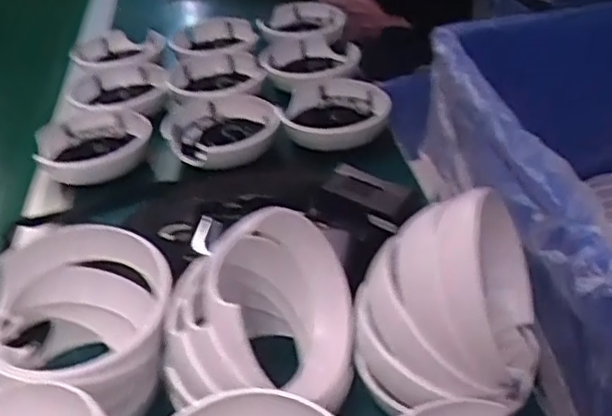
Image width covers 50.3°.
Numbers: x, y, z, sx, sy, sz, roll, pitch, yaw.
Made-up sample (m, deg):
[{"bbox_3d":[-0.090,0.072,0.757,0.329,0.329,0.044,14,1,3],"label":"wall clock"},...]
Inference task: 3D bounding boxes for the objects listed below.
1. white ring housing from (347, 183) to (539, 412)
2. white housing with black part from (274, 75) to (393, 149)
[{"bbox_3d":[0.088,0.060,0.394,0.113,0.109,0.087,2,36,9],"label":"white ring housing"},{"bbox_3d":[0.033,-0.106,0.708,0.111,0.032,0.128,1,37,9],"label":"white housing with black part"}]

